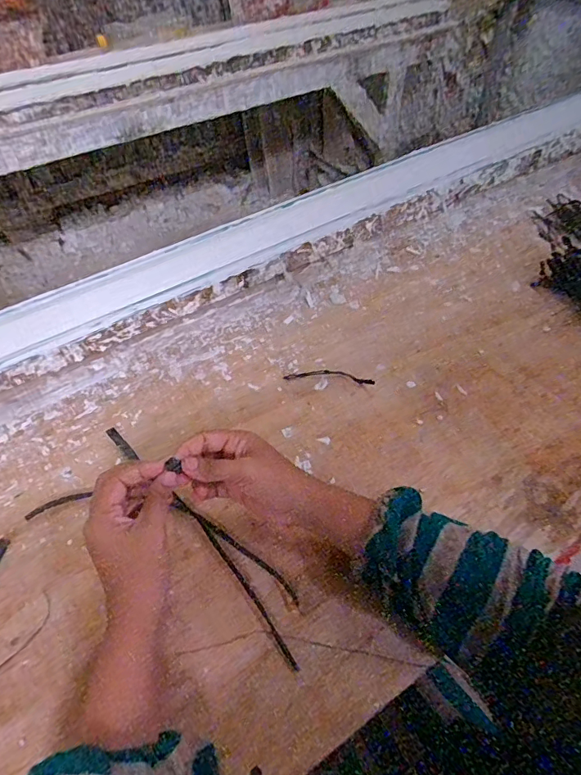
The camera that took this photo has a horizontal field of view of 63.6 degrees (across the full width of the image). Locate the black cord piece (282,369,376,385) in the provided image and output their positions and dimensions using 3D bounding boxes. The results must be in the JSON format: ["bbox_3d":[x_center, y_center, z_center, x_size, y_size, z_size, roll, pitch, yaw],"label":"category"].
[{"bbox_3d":[0.046,-0.014,0.555,0.105,0.005,0.018,4,51,6],"label":"black cord piece"}]

